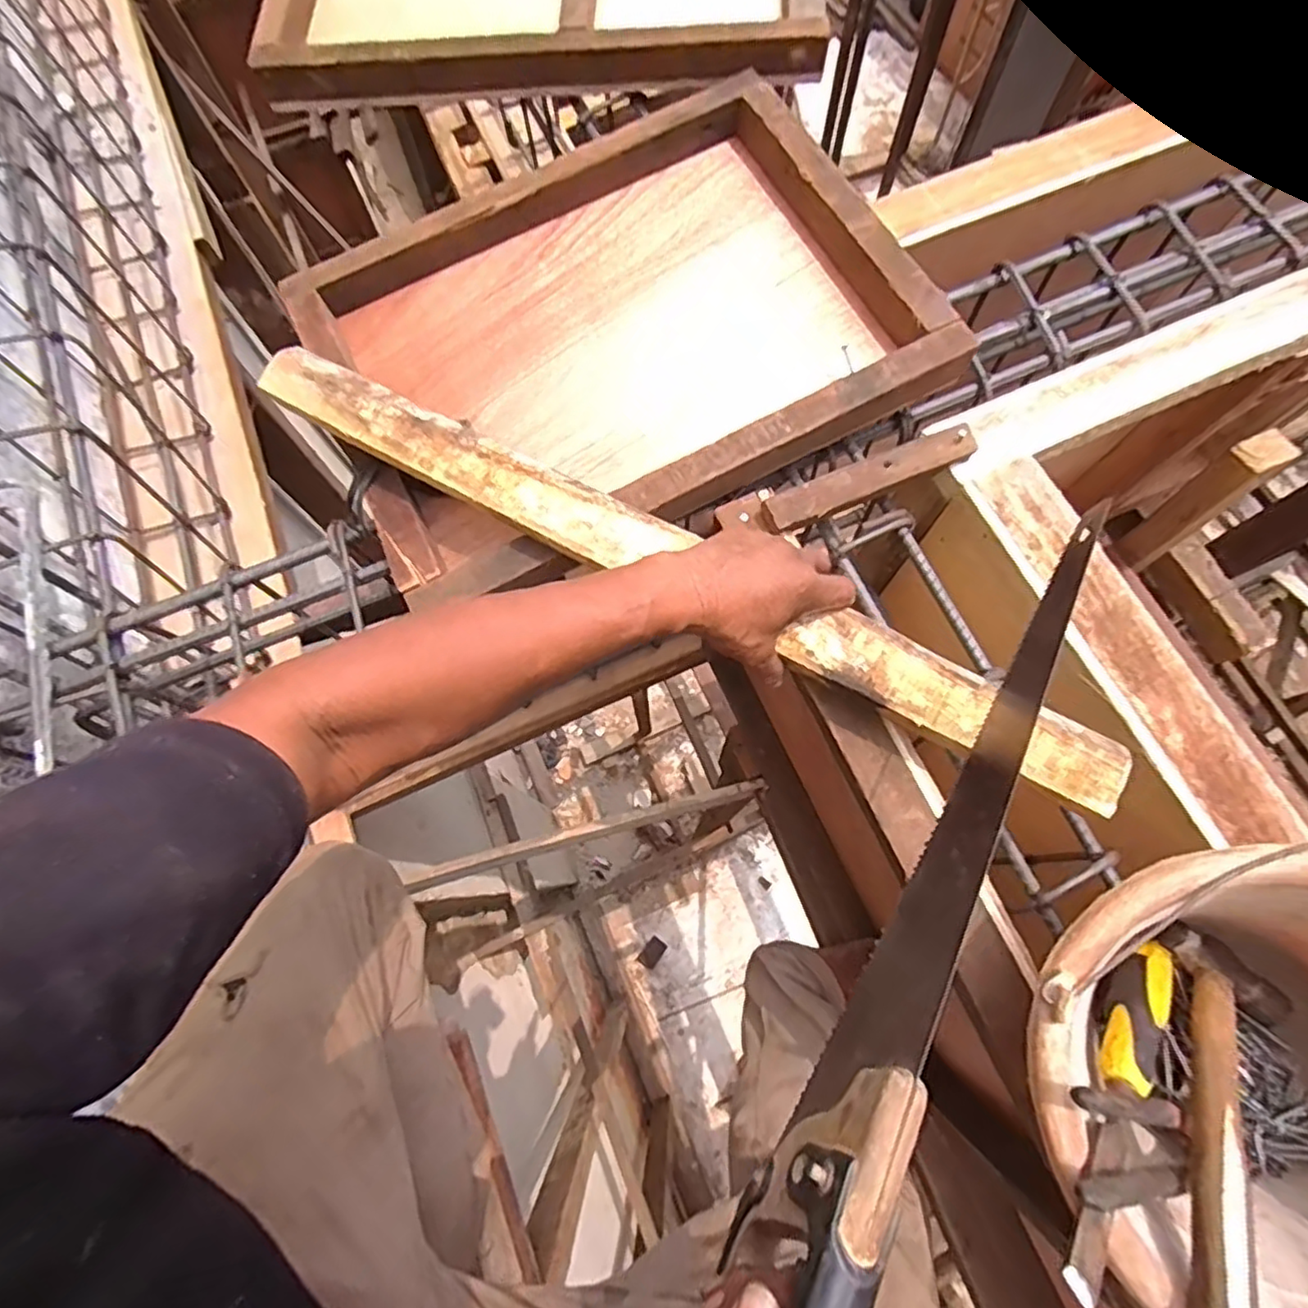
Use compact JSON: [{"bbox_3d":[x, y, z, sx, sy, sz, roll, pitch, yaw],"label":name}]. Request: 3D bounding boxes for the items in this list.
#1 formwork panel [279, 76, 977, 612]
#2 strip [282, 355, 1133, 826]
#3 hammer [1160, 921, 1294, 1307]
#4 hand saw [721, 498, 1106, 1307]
[{"bbox_3d":[-0.042,-0.307,0.615,0.514,0.071,0.399,-24,73,-6],"label":"formwork panel"},{"bbox_3d":[0.001,-0.077,0.493,0.706,0.016,0.056,28,75,9],"label":"strip"},{"bbox_3d":[0.310,0.278,0.353,0.066,0.023,0.280,37,48,12],"label":"hammer"},{"bbox_3d":[0.147,0.128,0.347,0.029,0.105,0.435,27,72,10],"label":"hand saw"}]

